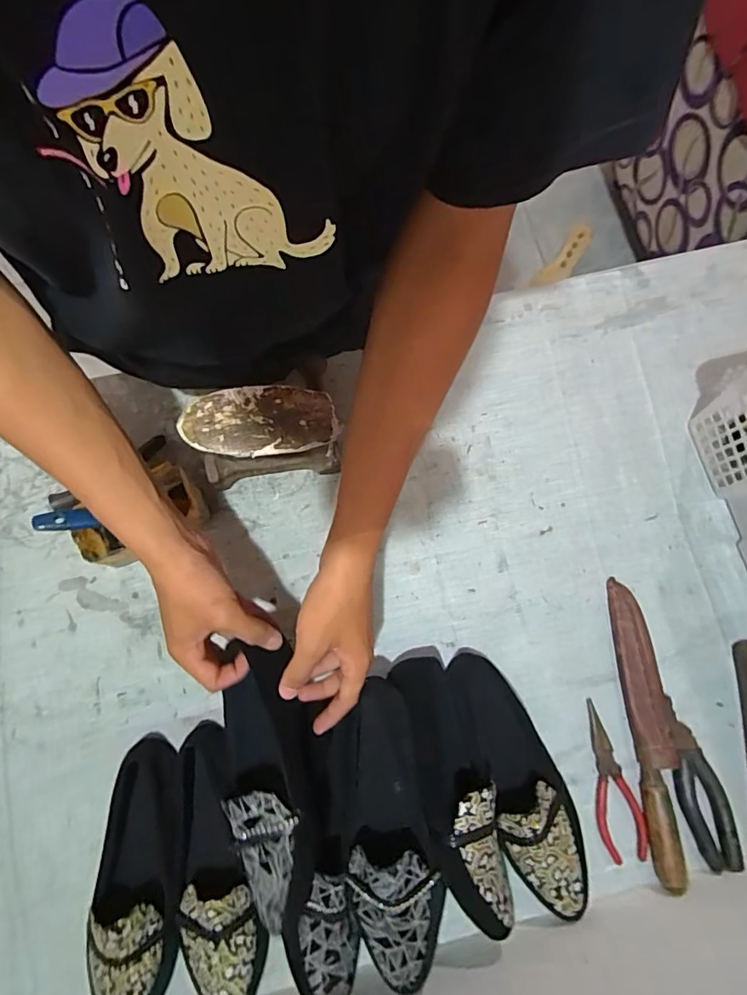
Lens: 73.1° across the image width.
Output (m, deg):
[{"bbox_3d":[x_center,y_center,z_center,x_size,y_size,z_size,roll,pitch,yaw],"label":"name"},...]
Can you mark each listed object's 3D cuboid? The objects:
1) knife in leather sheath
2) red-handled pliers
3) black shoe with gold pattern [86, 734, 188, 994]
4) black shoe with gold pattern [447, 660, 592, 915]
[{"bbox_3d":[0.301,0.241,0.537,0.059,0.036,0.301,-2,79,-2],"label":"knife in leather sheath"},{"bbox_3d":[0.254,0.299,0.534,0.046,0.012,0.151,-3,79,-2],"label":"red-handled pliers"},{"bbox_3d":[-0.228,0.372,0.487,0.088,0.061,0.245,1,79,-1],"label":"black shoe with gold pattern"},{"bbox_3d":[0.148,0.285,0.509,0.089,0.064,0.255,-19,80,-5],"label":"black shoe with gold pattern"}]

